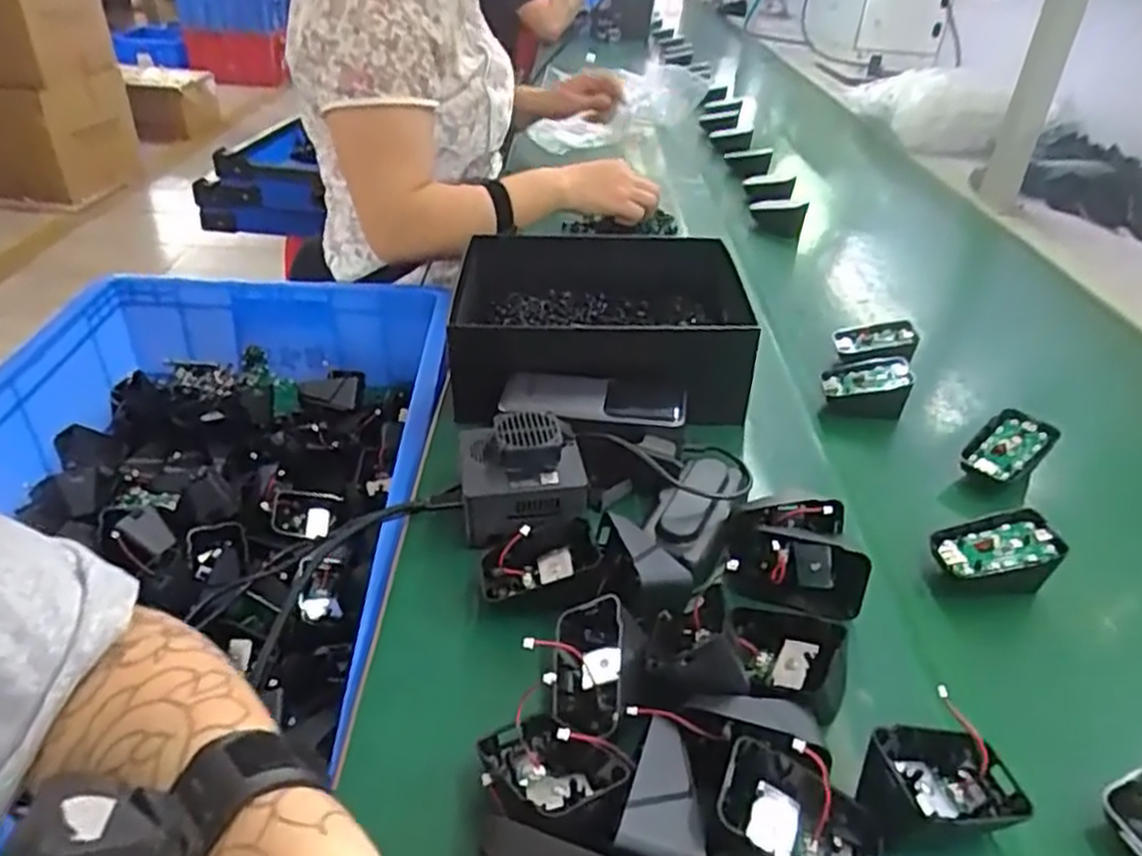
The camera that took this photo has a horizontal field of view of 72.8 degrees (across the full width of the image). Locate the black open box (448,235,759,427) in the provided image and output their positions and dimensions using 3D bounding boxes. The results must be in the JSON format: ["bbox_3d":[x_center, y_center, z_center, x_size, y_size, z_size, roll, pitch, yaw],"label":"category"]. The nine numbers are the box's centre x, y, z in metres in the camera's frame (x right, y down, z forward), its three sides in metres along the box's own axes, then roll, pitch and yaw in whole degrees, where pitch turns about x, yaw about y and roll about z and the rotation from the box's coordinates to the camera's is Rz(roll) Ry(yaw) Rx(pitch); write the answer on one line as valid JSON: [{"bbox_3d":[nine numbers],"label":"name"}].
[{"bbox_3d":[0.027,-0.093,0.656,0.237,0.072,0.204,5,34,2],"label":"black open box"}]

